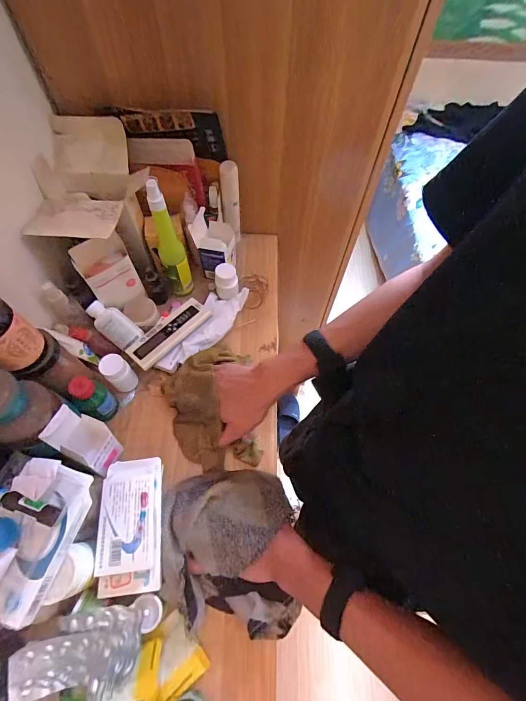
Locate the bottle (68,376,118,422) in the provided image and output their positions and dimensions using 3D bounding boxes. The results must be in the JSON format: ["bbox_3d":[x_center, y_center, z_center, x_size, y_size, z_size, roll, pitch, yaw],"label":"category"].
[{"bbox_3d":[-0.244,0.071,0.488,0.038,0.082,0.044,-37,70,-19],"label":"bottle"}]

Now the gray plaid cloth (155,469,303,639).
[{"bbox_3d":[-0.044,0.254,0.433,0.165,0.049,0.183,-1,63,-3],"label":"gray plaid cloth"}]

